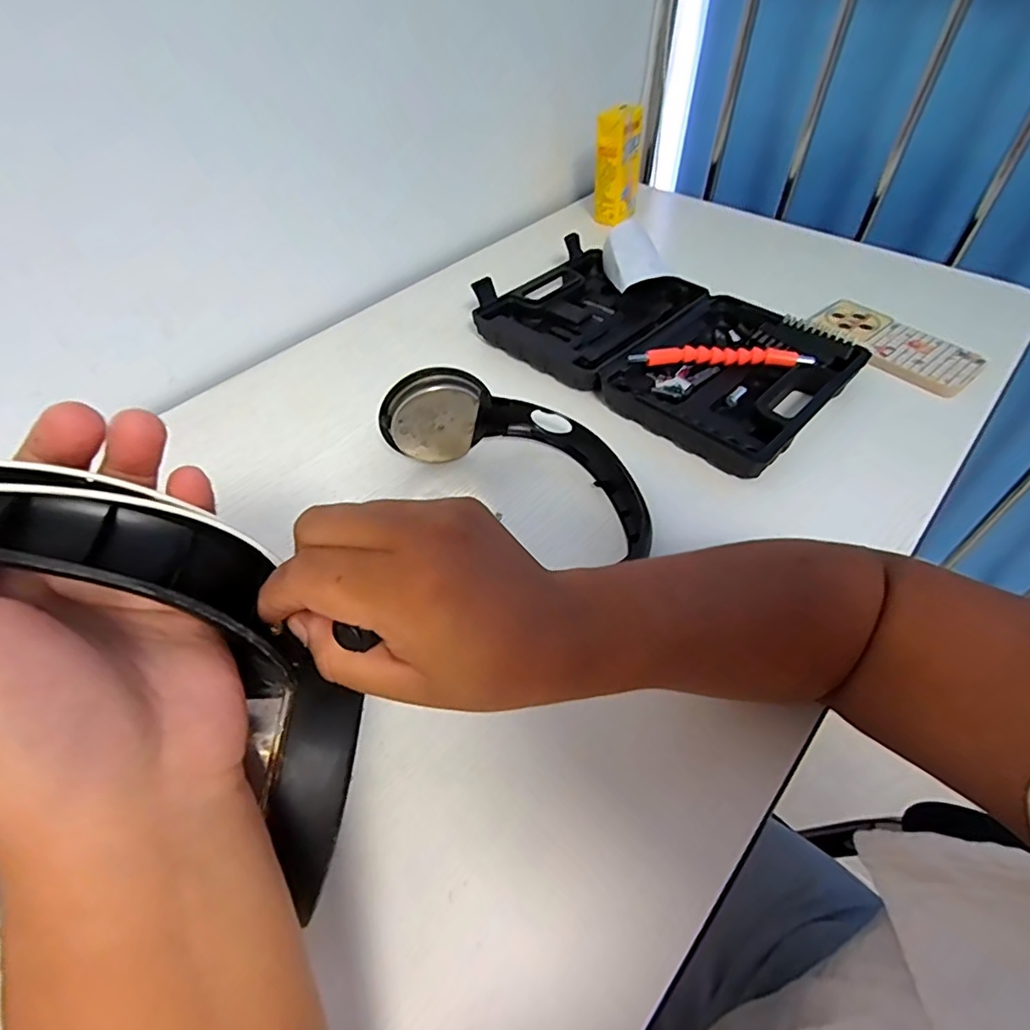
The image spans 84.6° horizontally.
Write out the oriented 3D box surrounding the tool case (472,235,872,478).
[{"bbox_3d":[0.138,-0.176,0.571,0.340,0.046,0.210,35,57,27],"label":"tool case"}]

